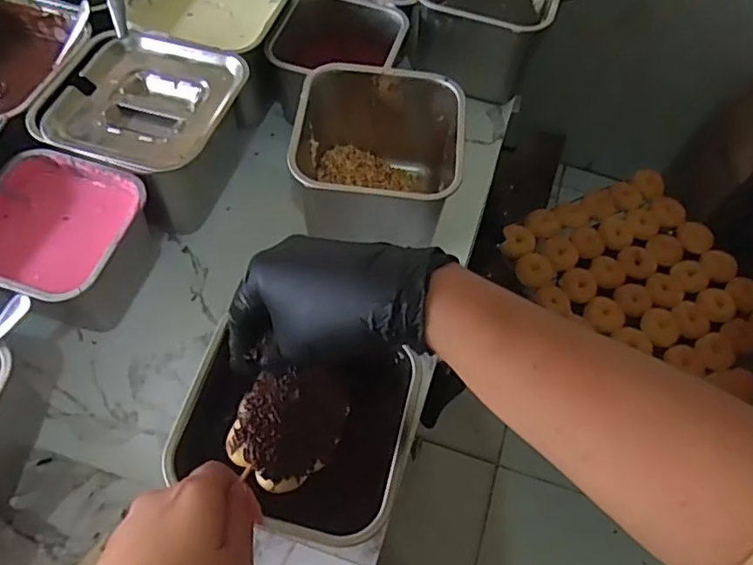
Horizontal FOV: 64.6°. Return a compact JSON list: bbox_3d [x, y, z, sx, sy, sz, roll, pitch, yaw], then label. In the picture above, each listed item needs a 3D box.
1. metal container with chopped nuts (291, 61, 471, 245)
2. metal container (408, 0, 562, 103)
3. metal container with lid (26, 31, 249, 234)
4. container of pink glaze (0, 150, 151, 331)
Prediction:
[{"bbox_3d":[0.000,-0.103,0.534,0.137,0.111,0.133,3,61,-2],"label":"metal container with chopped nuts"},{"bbox_3d":[0.113,-0.279,0.629,0.135,0.095,0.139,18,61,7],"label":"metal container"},{"bbox_3d":[-0.190,-0.126,0.530,0.143,0.119,0.138,18,61,7],"label":"metal container with lid"},{"bbox_3d":[-0.249,-0.026,0.479,0.116,0.086,0.118,19,62,7],"label":"container of pink glaze"}]

